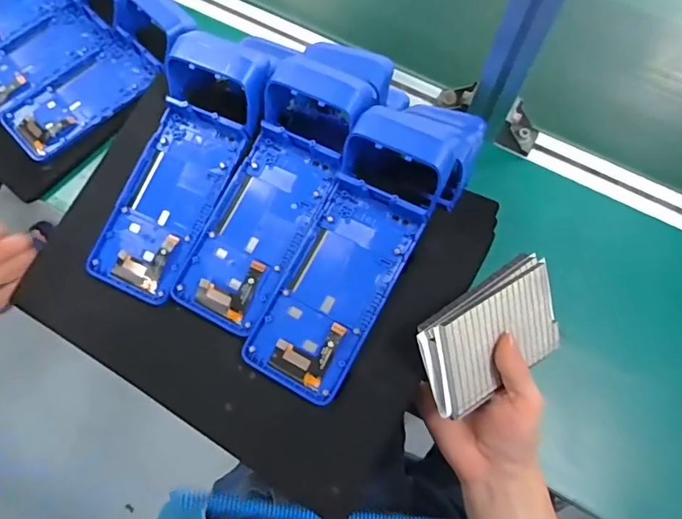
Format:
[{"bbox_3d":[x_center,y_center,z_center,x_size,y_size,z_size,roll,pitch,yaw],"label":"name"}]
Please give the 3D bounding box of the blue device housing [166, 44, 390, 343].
[{"bbox_3d":[-0.049,-0.065,0.411,0.084,0.070,0.252,26,86,9],"label":"blue device housing"}]

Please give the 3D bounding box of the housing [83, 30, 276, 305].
[{"bbox_3d":[-0.134,-0.079,0.429,0.090,0.074,0.227,24,89,8],"label":"housing"}]

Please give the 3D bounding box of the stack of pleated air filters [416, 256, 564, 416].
[{"bbox_3d":[0.114,0.056,0.361,0.117,0.019,0.080,-29,113,-20],"label":"stack of pleated air filters"}]

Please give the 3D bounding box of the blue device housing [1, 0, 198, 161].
[{"bbox_3d":[-0.264,-0.207,0.527,0.220,0.051,0.084,-41,75,-15],"label":"blue device housing"}]

